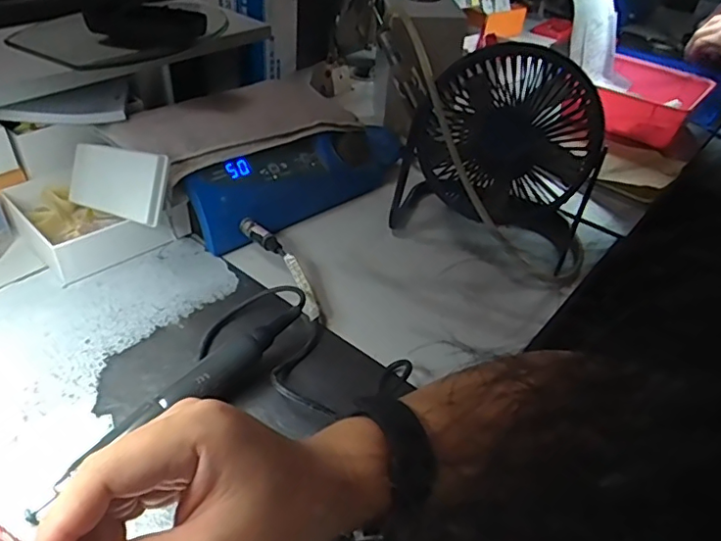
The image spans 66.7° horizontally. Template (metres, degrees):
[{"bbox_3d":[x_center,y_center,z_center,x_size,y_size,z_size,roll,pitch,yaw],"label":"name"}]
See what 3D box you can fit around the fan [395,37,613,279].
[{"bbox_3d":[0.140,-0.114,0.547,0.185,0.172,0.127,19,42,16],"label":"fan"}]

